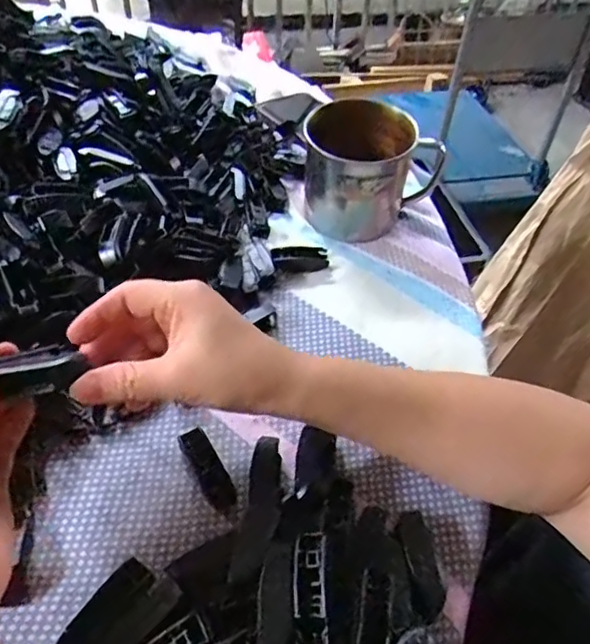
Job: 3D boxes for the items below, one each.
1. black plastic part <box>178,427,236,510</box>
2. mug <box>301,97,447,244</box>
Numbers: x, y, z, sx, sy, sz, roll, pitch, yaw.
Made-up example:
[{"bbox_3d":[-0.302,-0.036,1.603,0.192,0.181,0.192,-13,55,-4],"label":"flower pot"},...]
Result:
[{"bbox_3d":[-0.052,0.088,0.349,0.015,0.008,0.051,-26,69,-23],"label":"black plastic part"},{"bbox_3d":[0.066,-0.130,0.496,0.113,0.092,0.092,12,49,7],"label":"mug"}]

